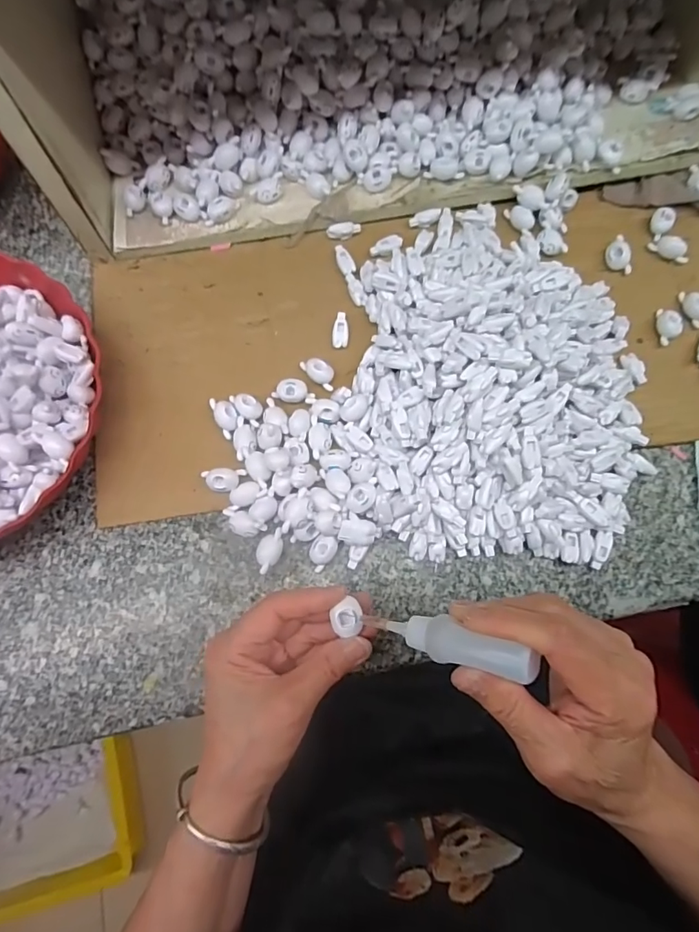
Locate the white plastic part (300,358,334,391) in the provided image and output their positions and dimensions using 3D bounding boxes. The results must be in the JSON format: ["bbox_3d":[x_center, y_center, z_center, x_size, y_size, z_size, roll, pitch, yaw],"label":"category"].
[{"bbox_3d":[-0.026,-0.075,0.387,0.032,0.017,0.016,31,77,8],"label":"white plastic part"}]

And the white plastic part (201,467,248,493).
[{"bbox_3d":[-0.096,0.012,0.364,0.032,0.018,0.018,1,75,0],"label":"white plastic part"}]

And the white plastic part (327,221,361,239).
[{"bbox_3d":[-0.005,-0.208,0.420,0.030,0.007,0.011,-10,75,-3],"label":"white plastic part"}]

